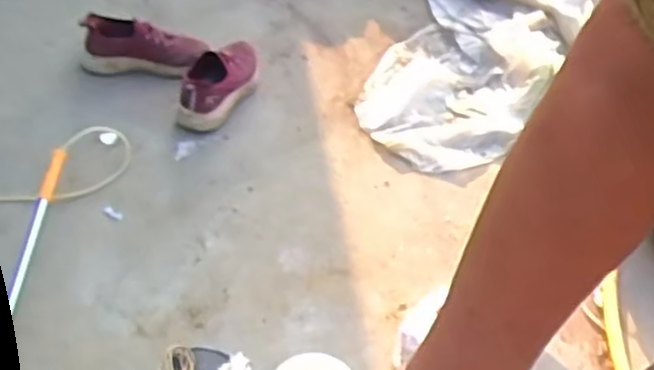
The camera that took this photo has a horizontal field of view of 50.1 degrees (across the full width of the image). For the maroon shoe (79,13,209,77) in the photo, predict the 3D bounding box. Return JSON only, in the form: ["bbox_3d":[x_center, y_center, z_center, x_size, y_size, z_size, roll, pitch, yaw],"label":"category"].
[{"bbox_3d":[-0.379,-0.287,1.459,0.240,0.106,0.086,3,48,-4],"label":"maroon shoe"}]

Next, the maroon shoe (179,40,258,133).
[{"bbox_3d":[-0.209,-0.224,1.413,0.106,0.114,0.262,12,48,4],"label":"maroon shoe"}]

